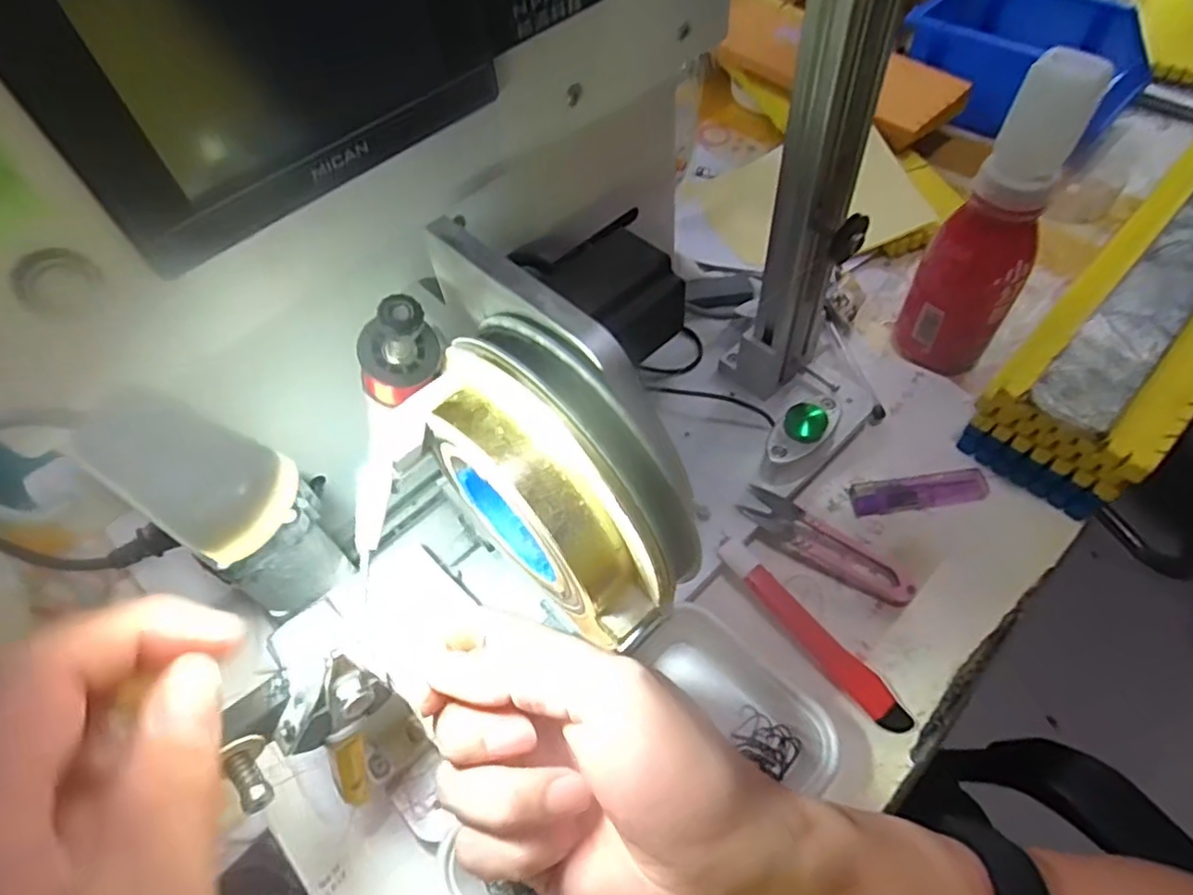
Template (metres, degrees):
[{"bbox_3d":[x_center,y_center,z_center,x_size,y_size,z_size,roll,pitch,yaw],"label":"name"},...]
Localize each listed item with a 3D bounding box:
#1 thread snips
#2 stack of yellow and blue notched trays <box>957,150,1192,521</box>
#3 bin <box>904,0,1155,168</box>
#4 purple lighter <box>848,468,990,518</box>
[{"bbox_3d":[0.130,0.055,0.378,0.100,0.016,0.024,24,62,18],"label":"thread snips"},{"bbox_3d":[0.367,-0.099,0.427,0.089,0.069,0.342,39,67,24],"label":"stack of yellow and blue notched trays"},{"bbox_3d":[0.360,-0.334,0.567,0.182,0.064,0.122,36,66,24],"label":"bin"},{"bbox_3d":[0.190,0.026,0.392,0.077,0.007,0.021,-9,57,-2],"label":"purple lighter"}]

